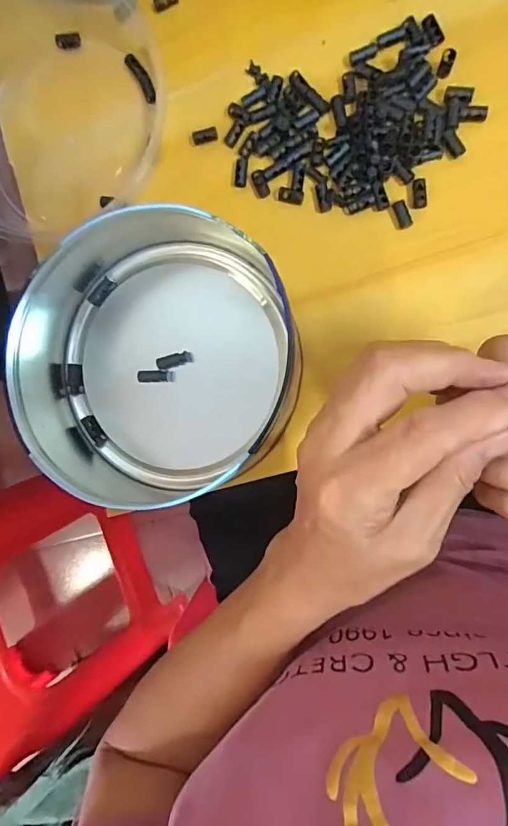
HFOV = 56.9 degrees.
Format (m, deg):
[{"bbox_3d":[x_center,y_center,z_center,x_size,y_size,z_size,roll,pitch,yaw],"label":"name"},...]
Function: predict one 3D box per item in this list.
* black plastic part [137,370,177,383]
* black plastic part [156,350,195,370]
[{"bbox_3d":[-0.075,-0.028,0.362,0.028,0.010,0.009,1,92,11],"label":"black plastic part"},{"bbox_3d":[-0.060,-0.040,0.358,0.028,0.006,0.010,-15,93,-10],"label":"black plastic part"}]

